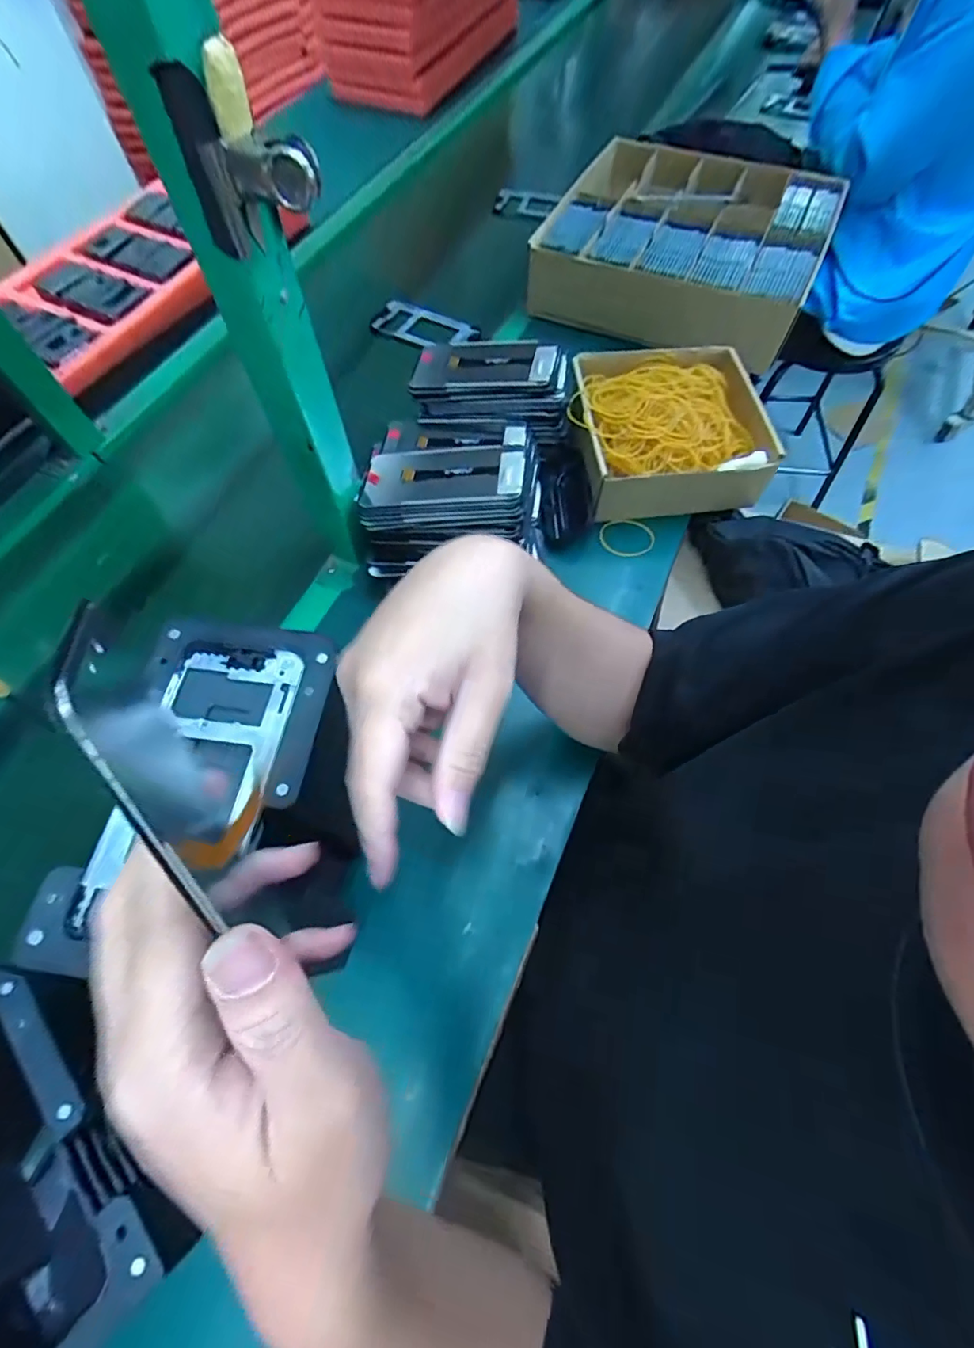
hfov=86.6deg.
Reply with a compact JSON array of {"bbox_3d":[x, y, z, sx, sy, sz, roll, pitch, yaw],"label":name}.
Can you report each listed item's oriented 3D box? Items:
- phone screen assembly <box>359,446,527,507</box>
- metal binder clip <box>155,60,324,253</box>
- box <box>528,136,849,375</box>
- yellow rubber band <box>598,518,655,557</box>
[{"bbox_3d":[-0.042,-0.190,0.490,0.155,0.006,0.073,1,63,12],"label":"phone screen assembly"},{"bbox_3d":[-0.120,-0.259,0.269,0.055,0.068,0.044,38,70,16],"label":"metal binder clip"},{"bbox_3d":[0.281,-0.612,0.735,0.351,0.094,0.372,20,66,9],"label":"box"},{"bbox_3d":[0.155,-0.151,0.575,0.060,0.007,0.054,8,62,4],"label":"yellow rubber band"}]

